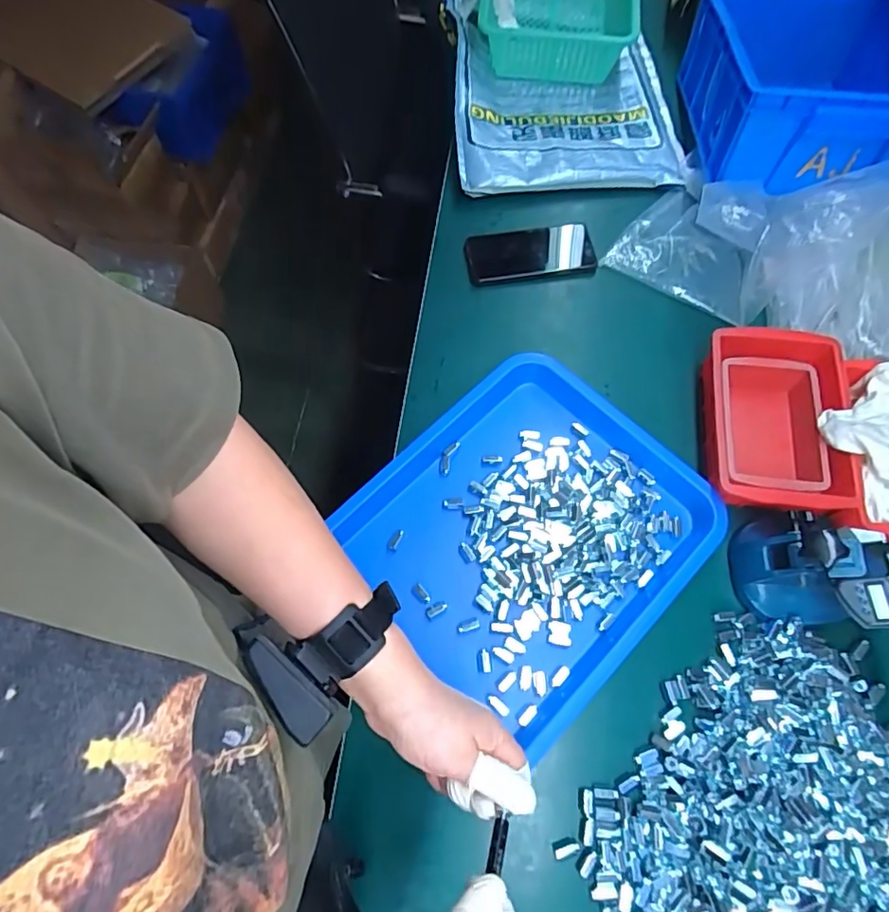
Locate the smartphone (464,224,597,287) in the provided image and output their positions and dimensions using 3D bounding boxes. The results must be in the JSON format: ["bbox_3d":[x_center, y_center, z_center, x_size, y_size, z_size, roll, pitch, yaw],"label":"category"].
[{"bbox_3d":[0.115,-0.275,0.736,0.171,0.013,0.084,-8,67,-3],"label":"smartphone"}]

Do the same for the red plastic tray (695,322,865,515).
[{"bbox_3d":[0.368,-0.037,0.603,0.143,0.055,0.205,8,68,5],"label":"red plastic tray"}]

